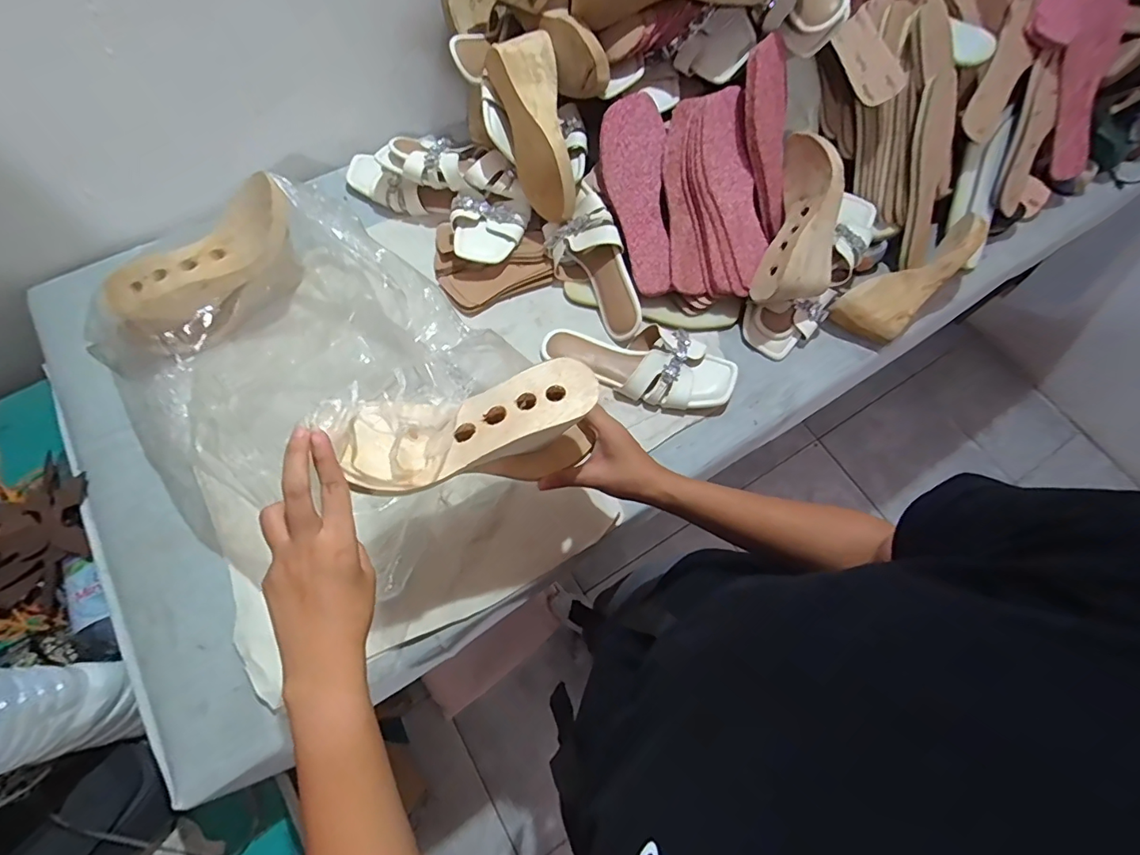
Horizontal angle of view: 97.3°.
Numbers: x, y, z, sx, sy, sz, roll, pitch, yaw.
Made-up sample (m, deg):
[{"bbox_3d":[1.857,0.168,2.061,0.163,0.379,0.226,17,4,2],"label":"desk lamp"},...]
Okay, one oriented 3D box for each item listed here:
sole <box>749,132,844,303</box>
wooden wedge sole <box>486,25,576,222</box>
[{"bbox_3d":[0.307,-0.262,0.641,0.100,0.069,0.220,11,91,3],"label":"sole"},{"bbox_3d":[-0.039,-0.384,0.645,0.086,0.071,0.220,-17,107,-9],"label":"wooden wedge sole"}]

